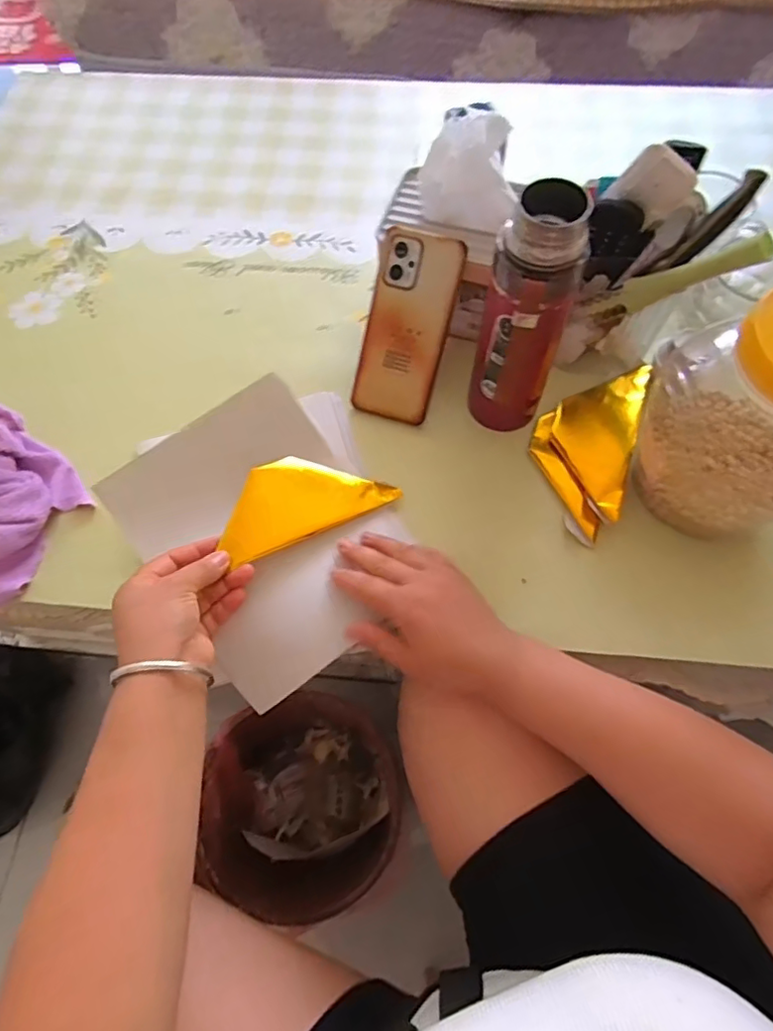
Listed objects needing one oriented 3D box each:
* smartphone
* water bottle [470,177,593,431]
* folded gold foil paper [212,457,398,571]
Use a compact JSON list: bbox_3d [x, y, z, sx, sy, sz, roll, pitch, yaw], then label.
[{"bbox_3d":[0.018,-0.171,0.518,0.075,0.009,0.164,17,110,9],"label":"smartphone"},{"bbox_3d":[0.110,-0.149,0.454,0.064,0.216,0.077,17,67,9],"label":"water bottle"},{"bbox_3d":[-0.070,-0.019,0.487,0.149,0.005,0.070,-24,84,-20],"label":"folded gold foil paper"}]

